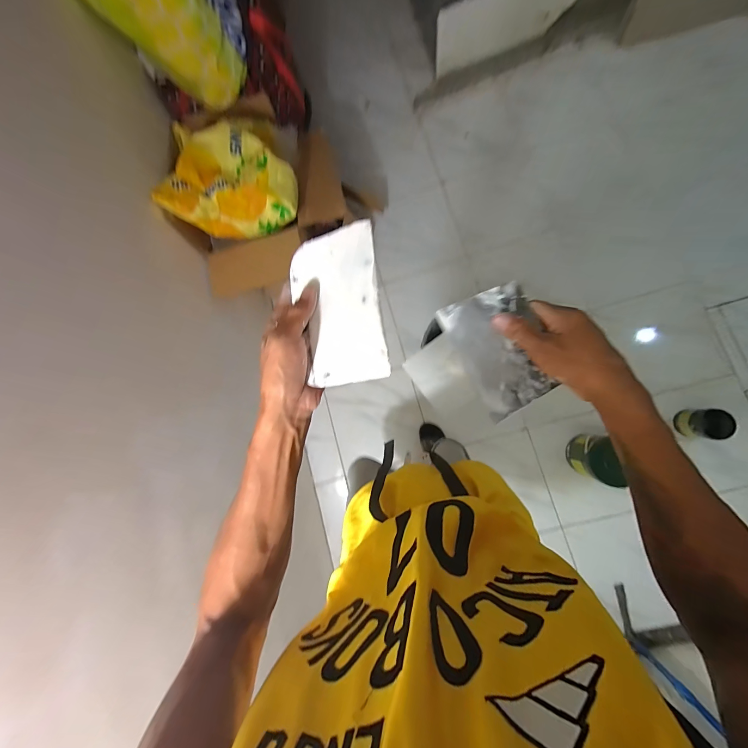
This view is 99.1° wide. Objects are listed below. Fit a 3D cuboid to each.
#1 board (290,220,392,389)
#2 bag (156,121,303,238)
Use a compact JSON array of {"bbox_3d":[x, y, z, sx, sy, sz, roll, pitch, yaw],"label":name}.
[{"bbox_3d":[-0.035,-0.062,0.302,0.088,0.004,0.143,-11,83,24],"label":"board"},{"bbox_3d":[-0.421,-0.579,0.967,0.349,0.164,0.282,-2,70,0],"label":"bag"}]

